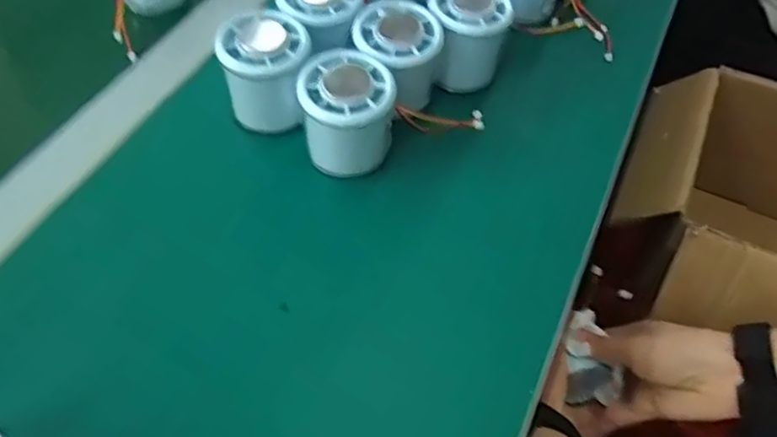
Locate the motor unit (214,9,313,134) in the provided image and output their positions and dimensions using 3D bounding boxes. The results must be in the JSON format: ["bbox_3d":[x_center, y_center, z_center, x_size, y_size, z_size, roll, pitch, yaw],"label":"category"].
[{"bbox_3d":[-0.079,-0.093,0.403,0.054,0.062,0.056,-5,54,-8],"label":"motor unit"}]

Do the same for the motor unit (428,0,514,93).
[{"bbox_3d":[0.055,-0.130,0.438,0.053,0.053,0.056,7,54,1],"label":"motor unit"}]

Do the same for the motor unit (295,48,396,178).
[{"bbox_3d":[-0.026,-0.062,0.381,0.055,0.057,0.059,2,54,-3],"label":"motor unit"}]

